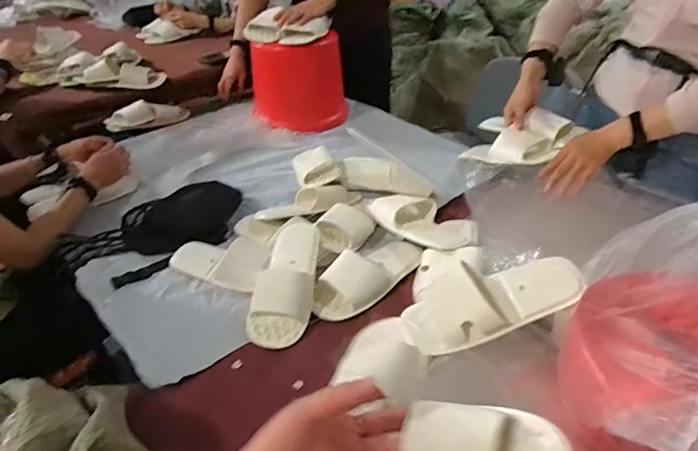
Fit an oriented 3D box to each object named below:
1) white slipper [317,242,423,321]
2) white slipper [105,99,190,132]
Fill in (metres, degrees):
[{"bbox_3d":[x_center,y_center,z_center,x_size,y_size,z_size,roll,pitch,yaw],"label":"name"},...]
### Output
[{"bbox_3d":[0.037,0.081,0.845,0.252,0.061,0.101,-29,44,-32],"label":"white slipper"},{"bbox_3d":[-0.607,-0.338,1.401,0.080,0.067,0.235,28,45,35],"label":"white slipper"}]

